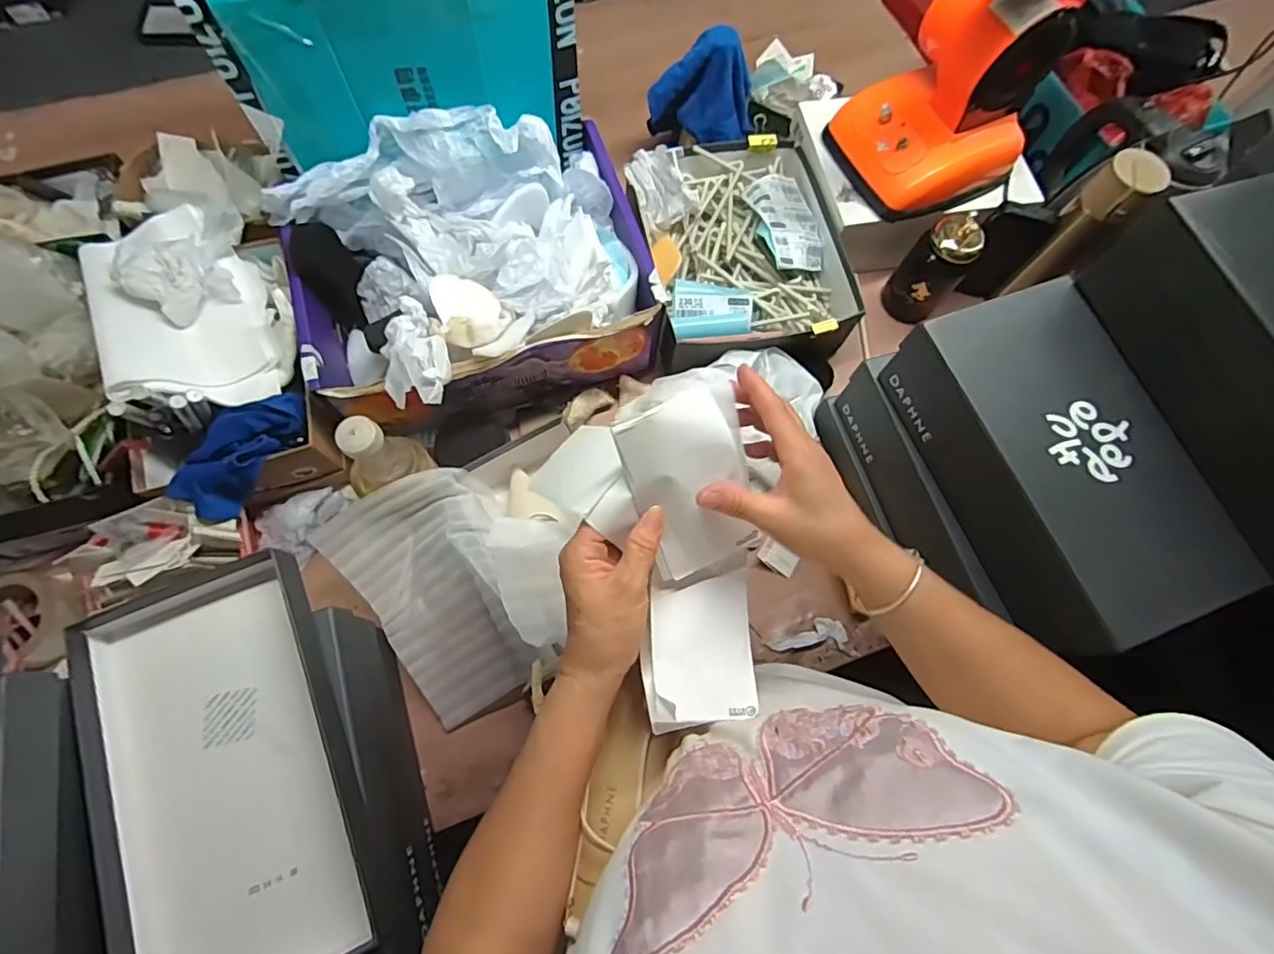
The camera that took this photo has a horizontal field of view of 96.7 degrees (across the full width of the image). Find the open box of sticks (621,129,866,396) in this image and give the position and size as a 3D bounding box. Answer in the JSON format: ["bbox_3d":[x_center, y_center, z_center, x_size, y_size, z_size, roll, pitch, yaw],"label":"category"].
[{"bbox_3d":[0.140,-0.309,0.779,0.276,0.098,0.335,-8,72,-5],"label":"open box of sticks"}]

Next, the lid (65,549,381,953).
[{"bbox_3d":[-0.312,0.220,0.431,0.164,0.042,0.312,-23,74,-10],"label":"lid"}]

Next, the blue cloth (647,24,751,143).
[{"bbox_3d":[0.090,-0.527,0.780,0.144,0.122,0.070,0,72,-3],"label":"blue cloth"}]

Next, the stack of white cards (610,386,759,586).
[{"bbox_3d":[0.038,0.008,0.395,0.078,0.010,0.131,-23,118,-8],"label":"stack of white cards"}]

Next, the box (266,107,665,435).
[{"bbox_3d":[-0.185,-0.237,0.671,0.398,0.185,0.314,-21,74,-9],"label":"box"}]

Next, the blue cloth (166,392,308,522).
[{"bbox_3d":[-0.432,-0.031,0.622,0.076,0.053,0.159,38,74,9],"label":"blue cloth"}]

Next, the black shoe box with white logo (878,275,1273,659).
[{"bbox_3d":[0.367,-0.014,0.498,0.147,0.098,0.283,-18,74,-8],"label":"black shoe box with white logo"}]

